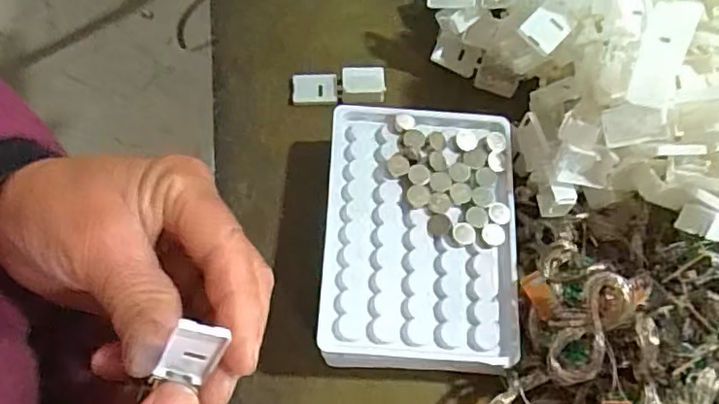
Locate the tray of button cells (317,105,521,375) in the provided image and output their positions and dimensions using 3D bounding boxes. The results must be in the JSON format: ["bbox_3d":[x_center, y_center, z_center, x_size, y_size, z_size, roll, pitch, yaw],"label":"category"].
[{"bbox_3d":[0.031,0.018,0.316,0.095,0.032,0.133,3,69,1],"label":"tray of button cells"}]

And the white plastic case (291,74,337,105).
[{"bbox_3d":[-0.027,-0.067,0.371,0.027,0.008,0.019,1,69,1],"label":"white plastic case"}]

